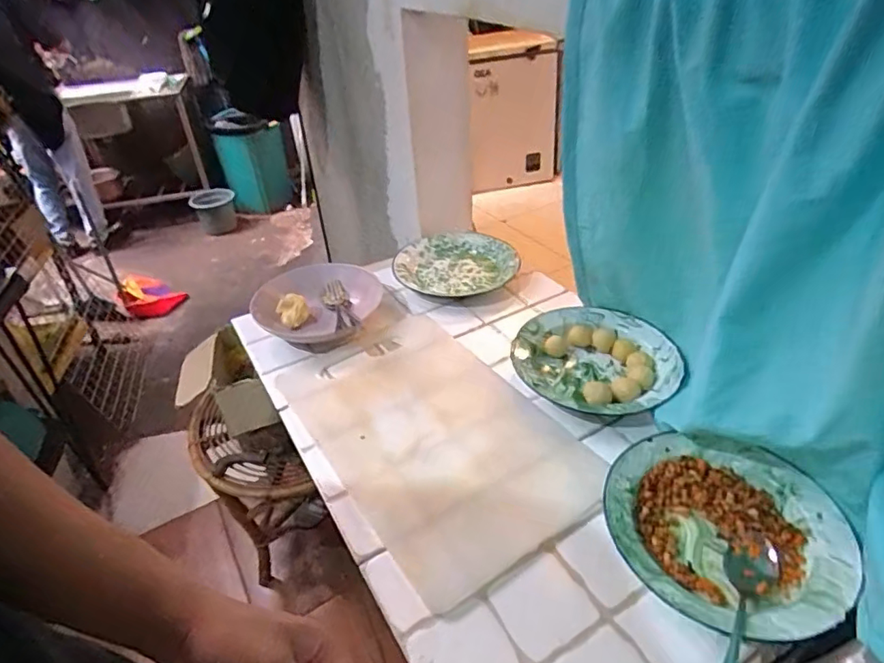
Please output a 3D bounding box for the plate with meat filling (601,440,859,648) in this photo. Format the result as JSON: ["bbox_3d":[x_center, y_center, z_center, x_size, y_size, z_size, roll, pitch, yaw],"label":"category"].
[{"bbox_3d":[0.265,0.187,0.515,0.206,0.033,0.201,-3,38,2],"label":"plate with meat filling"}]

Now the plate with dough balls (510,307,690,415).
[{"bbox_3d":[0.203,0.036,0.711,0.211,0.035,0.182,6,39,13],"label":"plate with dough balls"}]

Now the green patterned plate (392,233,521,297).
[{"bbox_3d":[0.022,-0.118,0.937,0.193,0.032,0.165,-22,41,-21],"label":"green patterned plate"}]

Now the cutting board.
[{"bbox_3d":[-0.026,0.105,0.666,0.248,0.008,0.422,-26,43,-25],"label":"cutting board"}]

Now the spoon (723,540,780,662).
[{"bbox_3d":[0.251,0.241,0.457,0.039,0.042,0.158,22,45,30],"label":"spoon"}]

